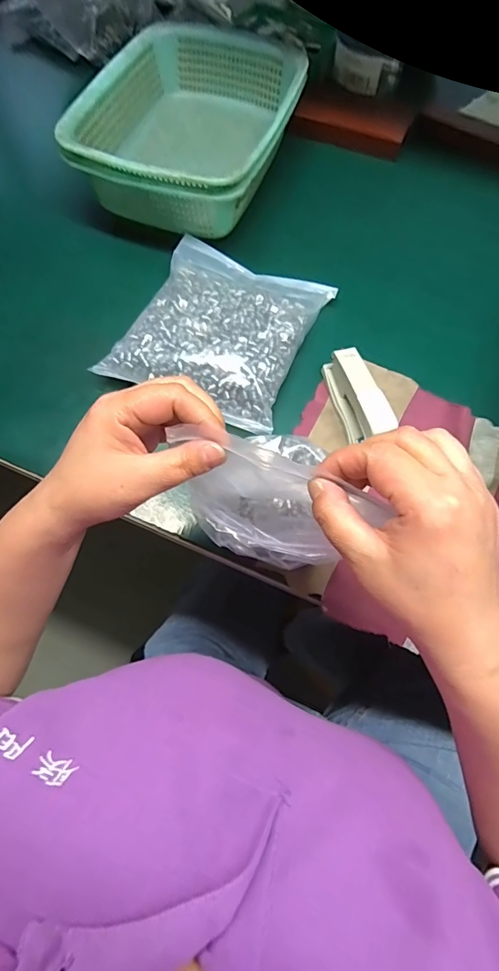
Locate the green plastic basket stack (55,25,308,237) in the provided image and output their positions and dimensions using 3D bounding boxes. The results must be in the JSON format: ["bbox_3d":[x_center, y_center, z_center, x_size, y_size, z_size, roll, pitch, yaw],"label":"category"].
[{"bbox_3d":[-0.064,-0.423,0.537,0.217,0.091,0.289,18,68,7],"label":"green plastic basket stack"}]

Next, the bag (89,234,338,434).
[{"bbox_3d":[-0.029,-0.169,0.459,0.175,0.034,0.203,21,69,8],"label":"bag"}]

